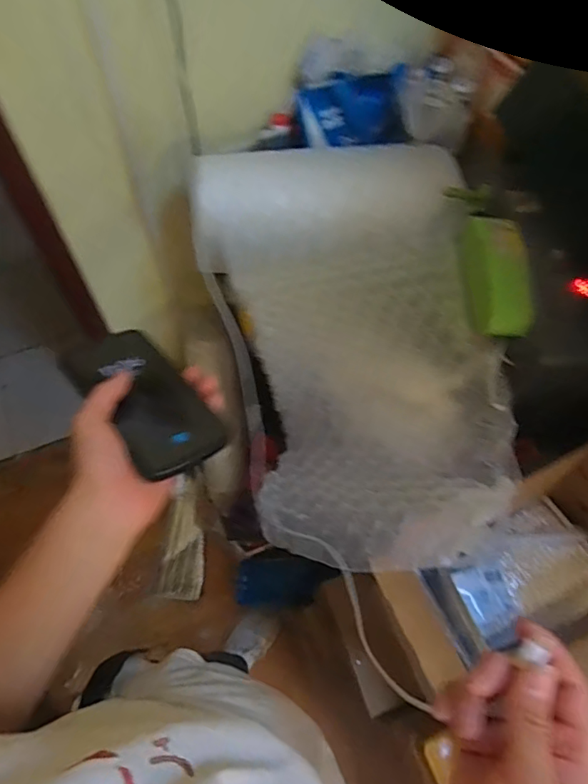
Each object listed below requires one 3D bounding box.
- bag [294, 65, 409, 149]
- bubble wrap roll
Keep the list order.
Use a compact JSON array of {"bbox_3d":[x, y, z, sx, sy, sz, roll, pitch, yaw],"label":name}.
[{"bbox_3d":[0.103,-0.480,0.853,0.183,0.102,0.050,-1,61,-3],"label":"bag"},{"bbox_3d":[0.065,-0.063,0.739,0.376,0.214,0.616,-3,62,-4],"label":"bubble wrap roll"}]

